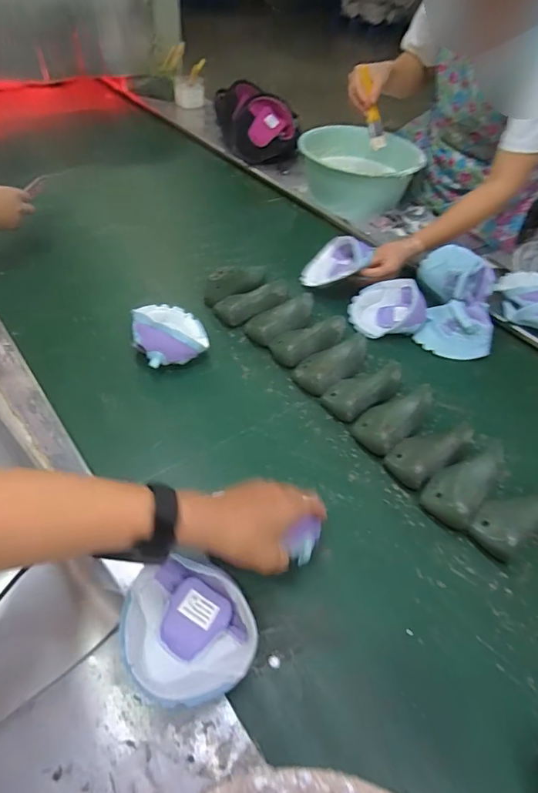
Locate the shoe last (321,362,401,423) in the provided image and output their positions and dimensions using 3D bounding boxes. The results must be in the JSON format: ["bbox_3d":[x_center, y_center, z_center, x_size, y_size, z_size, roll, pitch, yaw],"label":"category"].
[{"bbox_3d":[0.152,-0.011,0.720,0.127,0.049,0.062,-26,53,-10],"label":"shoe last"}]

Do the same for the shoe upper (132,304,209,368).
[{"bbox_3d":[-0.166,-0.111,0.768,0.119,0.064,0.158,-7,48,-12],"label":"shoe upper"}]

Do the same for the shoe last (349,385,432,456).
[{"bbox_3d":[0.192,0.026,0.689,0.135,0.054,0.070,-32,58,-30],"label":"shoe last"}]

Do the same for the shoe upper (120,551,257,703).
[{"bbox_3d":[-0.077,0.225,0.435,0.124,0.041,0.117,15,47,8],"label":"shoe upper"}]

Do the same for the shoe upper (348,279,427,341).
[{"bbox_3d":[0.224,-0.167,0.861,0.132,0.062,0.101,-3,48,-8],"label":"shoe upper"}]

